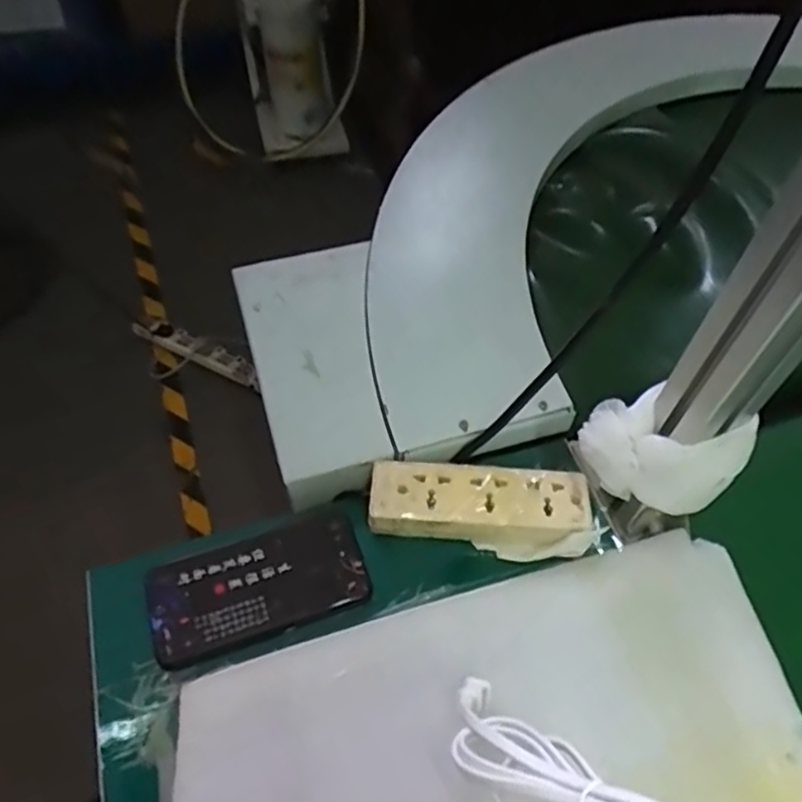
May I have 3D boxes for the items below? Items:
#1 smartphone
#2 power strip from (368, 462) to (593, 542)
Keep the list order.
[{"bbox_3d":[-0.106,0.134,0.485,0.156,0.008,0.078,-17,57,-14],"label":"smartphone"},{"bbox_3d":[0.060,0.080,0.514,0.166,0.031,0.056,2,55,-1],"label":"power strip"}]

